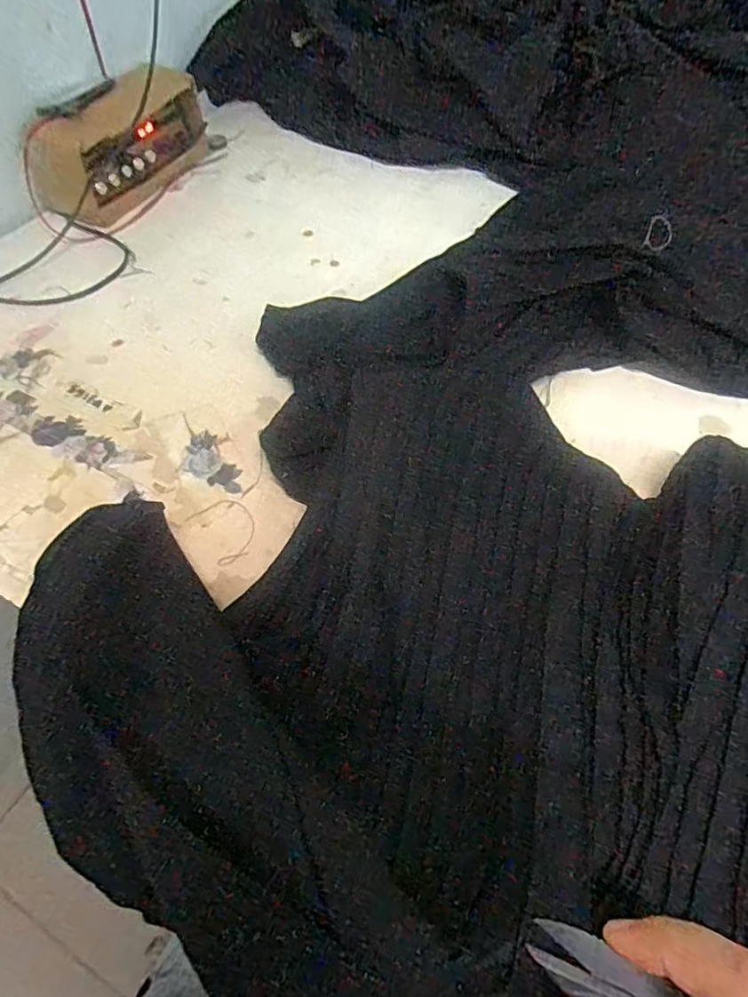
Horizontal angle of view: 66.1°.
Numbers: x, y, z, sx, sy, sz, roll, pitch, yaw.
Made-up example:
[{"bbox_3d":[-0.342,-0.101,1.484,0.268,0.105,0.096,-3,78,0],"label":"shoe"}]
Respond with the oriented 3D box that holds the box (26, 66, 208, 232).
[{"bbox_3d":[-0.255,-0.365,0.591,0.064,0.094,0.199,22,60,16],"label":"box"}]

